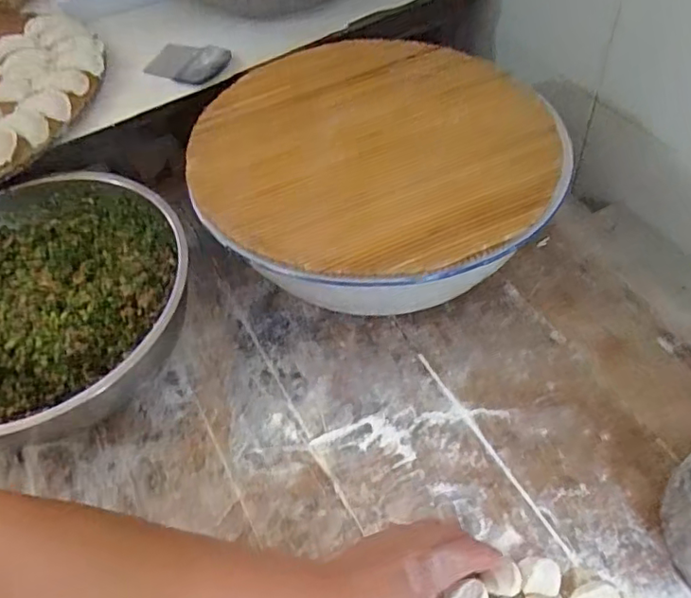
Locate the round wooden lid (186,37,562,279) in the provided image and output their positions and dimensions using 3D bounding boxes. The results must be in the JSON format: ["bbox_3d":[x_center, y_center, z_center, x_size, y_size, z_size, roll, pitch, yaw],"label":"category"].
[{"bbox_3d":[0.026,-0.160,0.569,0.343,0.012,0.343,-3,53,4],"label":"round wooden lid"}]

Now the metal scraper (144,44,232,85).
[{"bbox_3d":[-0.199,-0.304,0.722,0.108,0.013,0.065,18,57,21],"label":"metal scraper"}]

